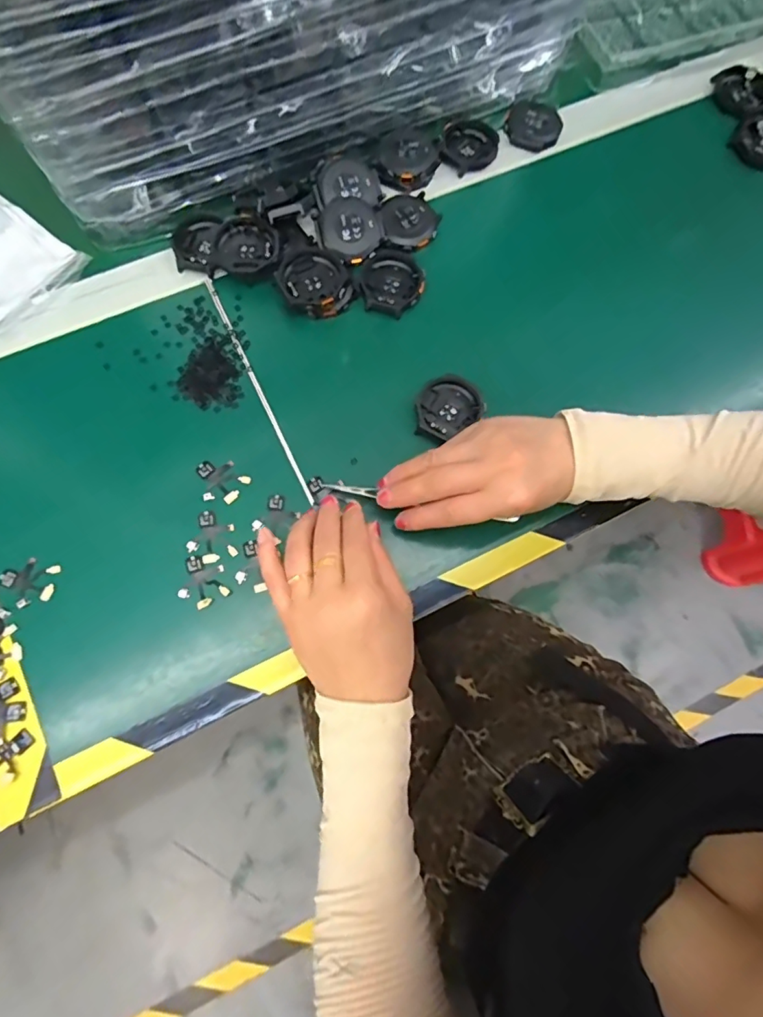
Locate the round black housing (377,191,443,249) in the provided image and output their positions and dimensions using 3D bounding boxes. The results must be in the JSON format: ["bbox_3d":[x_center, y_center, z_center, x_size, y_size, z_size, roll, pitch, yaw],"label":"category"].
[{"bbox_3d":[0.023,-0.230,0.403,0.046,0.010,0.051,40,77,8],"label":"round black housing"}]

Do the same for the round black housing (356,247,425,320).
[{"bbox_3d":[0.007,-0.176,0.393,0.051,0.008,0.053,1,75,-2],"label":"round black housing"}]

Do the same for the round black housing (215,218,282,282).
[{"bbox_3d":[-0.100,-0.196,0.386,0.047,0.017,0.047,1,75,-2],"label":"round black housing"}]

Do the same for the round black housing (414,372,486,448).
[{"bbox_3d":[0.047,-0.075,0.373,0.052,0.010,0.041,-31,79,-10],"label":"round black housing"}]

